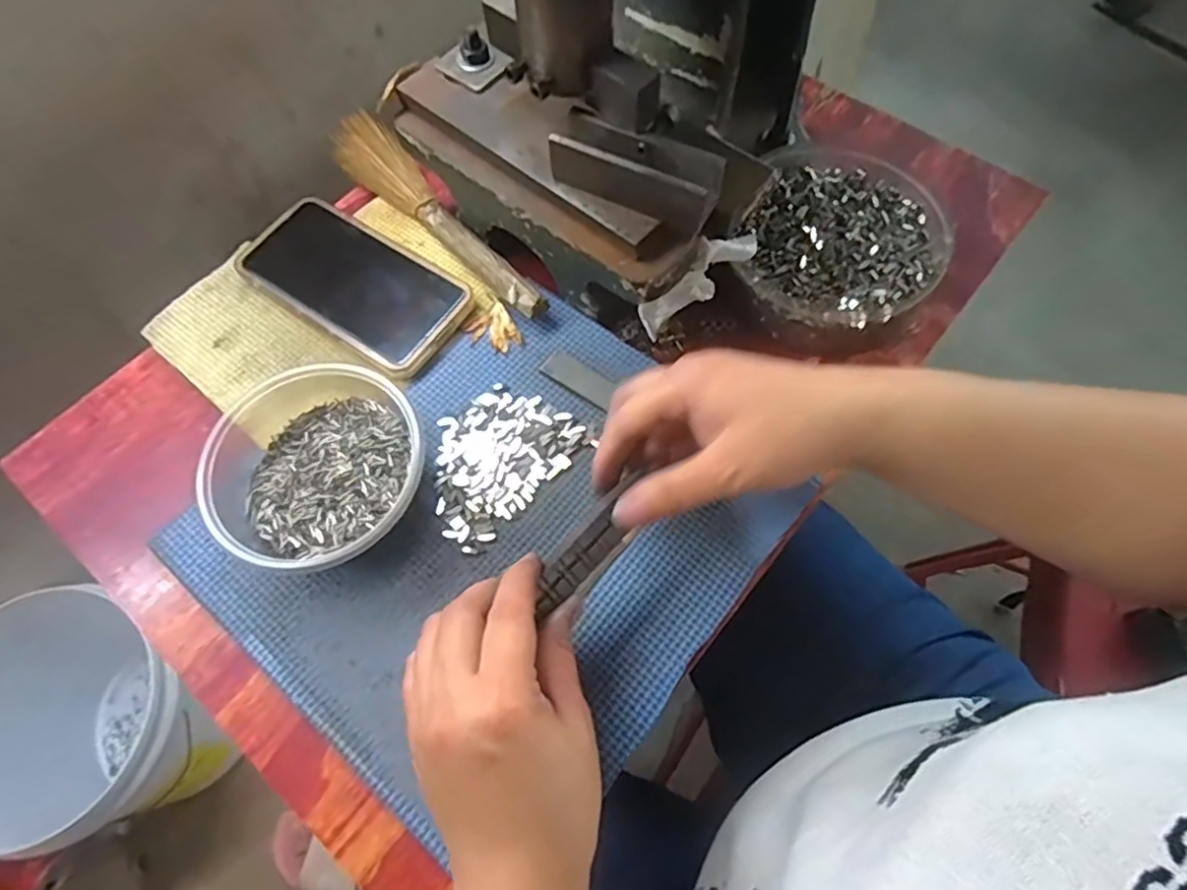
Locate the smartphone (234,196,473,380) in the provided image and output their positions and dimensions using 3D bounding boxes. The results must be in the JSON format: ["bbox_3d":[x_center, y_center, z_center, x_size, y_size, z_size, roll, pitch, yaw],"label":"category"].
[{"bbox_3d":[-0.158,-0.108,0.428,0.157,0.012,0.076,33,70,15],"label":"smartphone"}]

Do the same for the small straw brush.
[{"bbox_3d":[-0.116,-0.161,0.446,0.040,0.023,0.235,-34,69,-13],"label":"small straw brush"}]

